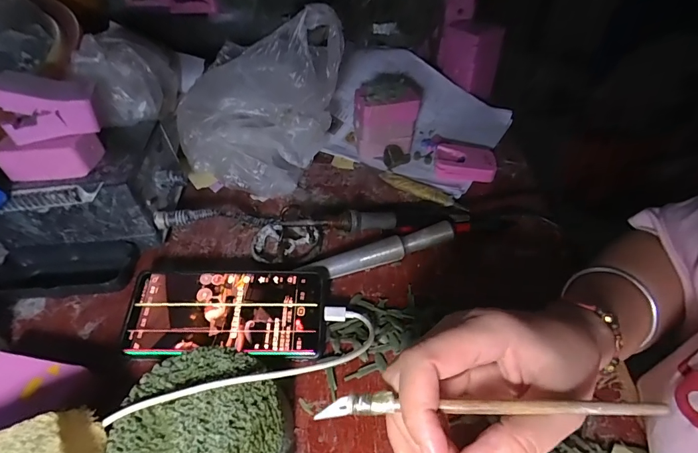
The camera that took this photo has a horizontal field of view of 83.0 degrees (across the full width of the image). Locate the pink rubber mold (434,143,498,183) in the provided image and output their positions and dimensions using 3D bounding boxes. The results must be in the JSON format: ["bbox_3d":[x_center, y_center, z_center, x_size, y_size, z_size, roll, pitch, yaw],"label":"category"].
[{"bbox_3d":[0.143,-0.080,0.485,0.072,0.020,0.045,7,44,6],"label":"pink rubber mold"}]

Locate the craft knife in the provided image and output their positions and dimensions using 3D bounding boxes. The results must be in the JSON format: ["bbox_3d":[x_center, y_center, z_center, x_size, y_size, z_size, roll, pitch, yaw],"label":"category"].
[{"bbox_3d":[0.061,0.083,0.184,0.155,0.004,0.012,-5,76,9],"label":"craft knife"}]

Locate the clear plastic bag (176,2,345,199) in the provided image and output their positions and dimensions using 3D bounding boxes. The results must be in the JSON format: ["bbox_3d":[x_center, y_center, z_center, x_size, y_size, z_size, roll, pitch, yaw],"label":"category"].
[{"bbox_3d":[-0.087,-0.115,0.413,0.170,0.170,0.073,-13,46,-15],"label":"clear plastic bag"}]

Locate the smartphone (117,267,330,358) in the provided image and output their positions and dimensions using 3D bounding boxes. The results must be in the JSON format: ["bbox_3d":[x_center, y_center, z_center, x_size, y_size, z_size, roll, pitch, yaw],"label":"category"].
[{"bbox_3d":[-0.101,0.068,0.330,0.161,0.005,0.077,0,58,0],"label":"smartphone"}]

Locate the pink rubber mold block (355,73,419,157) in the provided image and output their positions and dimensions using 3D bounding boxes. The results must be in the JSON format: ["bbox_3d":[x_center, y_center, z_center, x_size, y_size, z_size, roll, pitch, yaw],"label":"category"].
[{"bbox_3d":[0.045,-0.134,0.490,0.078,0.088,0.038,-12,45,-14],"label":"pink rubber mold block"}]

